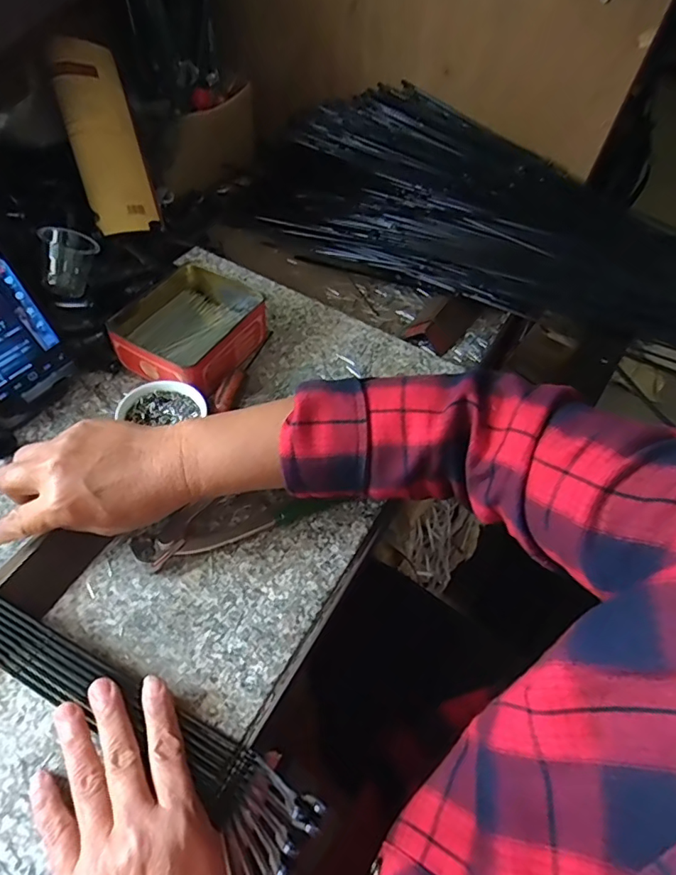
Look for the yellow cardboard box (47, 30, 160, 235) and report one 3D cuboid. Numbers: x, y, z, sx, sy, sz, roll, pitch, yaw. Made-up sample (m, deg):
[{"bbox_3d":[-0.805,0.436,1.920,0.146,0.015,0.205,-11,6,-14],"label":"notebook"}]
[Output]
[{"bbox_3d":[-0.265,-0.339,0.592,0.075,0.037,0.214,-16,97,-16],"label":"yellow cardboard box"}]

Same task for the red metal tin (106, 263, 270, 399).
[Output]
[{"bbox_3d":[-0.136,-0.102,0.490,0.108,0.045,0.125,25,56,12],"label":"red metal tin"}]

